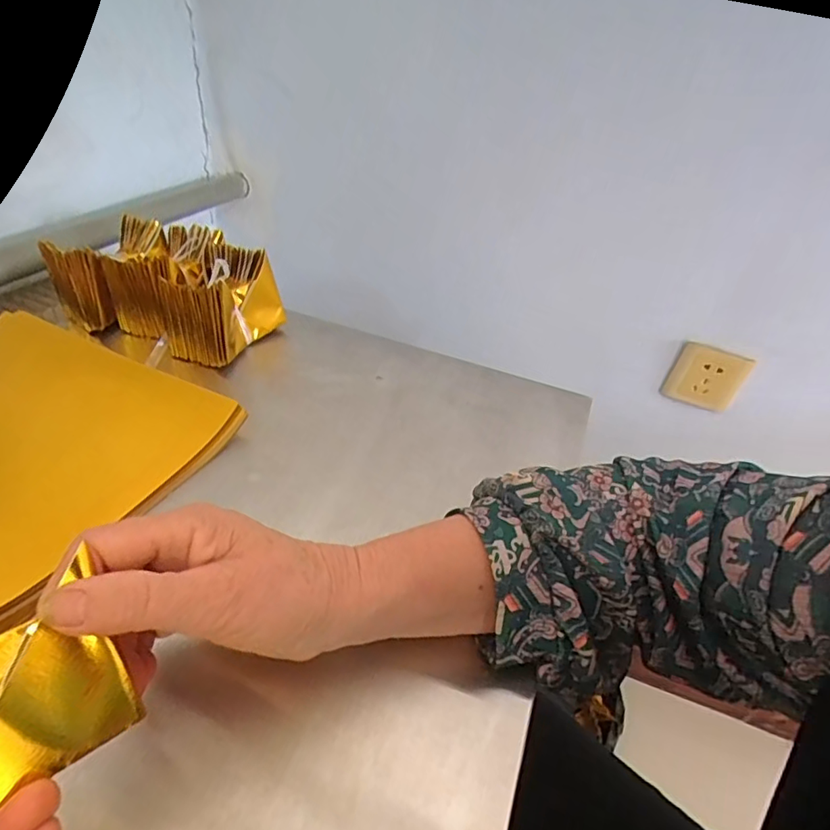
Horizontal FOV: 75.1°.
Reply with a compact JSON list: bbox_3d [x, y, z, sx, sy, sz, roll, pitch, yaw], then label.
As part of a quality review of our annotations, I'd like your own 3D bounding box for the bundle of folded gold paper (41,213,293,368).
[{"bbox_3d":[-0.228,-0.119,0.510,0.172,0.081,0.117,21,44,16],"label":"bundle of folded gold paper"}]

